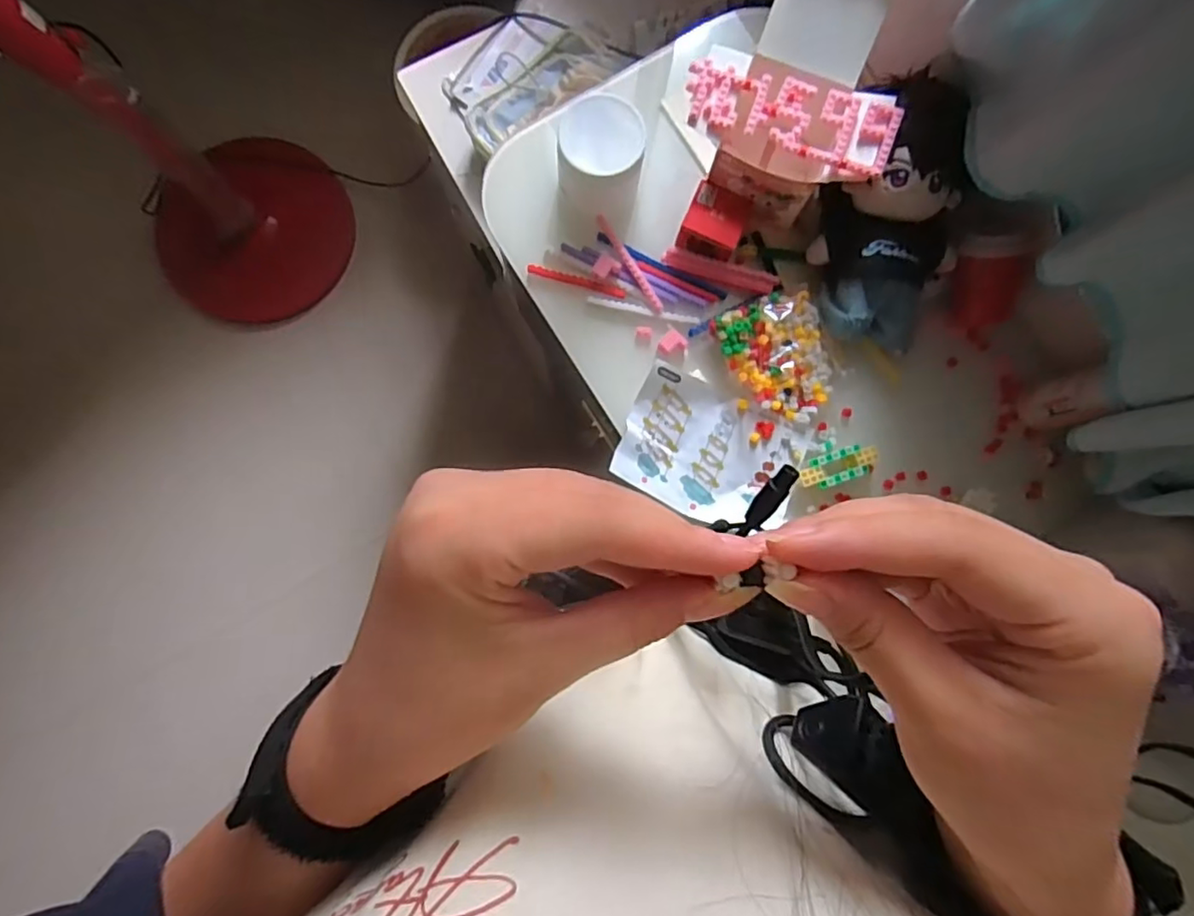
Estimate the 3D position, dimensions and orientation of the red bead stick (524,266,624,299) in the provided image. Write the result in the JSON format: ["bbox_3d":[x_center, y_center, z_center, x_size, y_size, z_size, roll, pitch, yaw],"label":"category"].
[{"bbox_3d":[-0.019,-0.169,0.581,0.095,0.008,0.010,17,83,1],"label":"red bead stick"}]

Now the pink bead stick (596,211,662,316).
[{"bbox_3d":[0.032,-0.183,0.575,0.012,0.012,0.107,-33,85,-5],"label":"pink bead stick"}]

